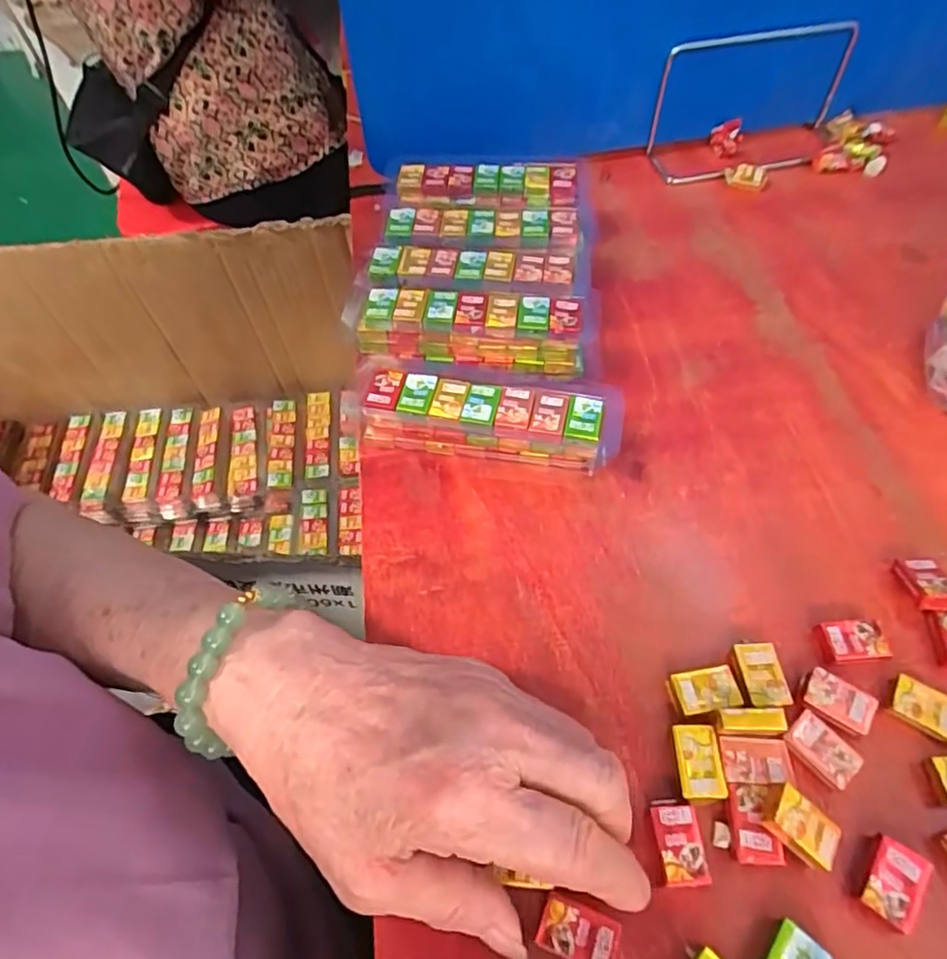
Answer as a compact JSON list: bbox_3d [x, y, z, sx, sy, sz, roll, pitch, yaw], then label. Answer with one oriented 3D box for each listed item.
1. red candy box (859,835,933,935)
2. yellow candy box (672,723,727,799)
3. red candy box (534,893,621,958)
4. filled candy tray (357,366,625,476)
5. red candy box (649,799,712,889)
[{"bbox_3d":[0.146,0.140,0.209,0.019,0.008,0.025,29,62,22],"label":"red candy box"},{"bbox_3d":[0.087,0.109,0.231,0.017,0.005,0.026,-1,55,3],"label":"yellow candy box"},{"bbox_3d":[0.036,0.154,0.204,0.026,0.007,0.016,16,57,14],"label":"red candy box"},{"bbox_3d":[0.008,-0.029,0.313,0.132,0.042,0.028,7,56,8],"label":"filled candy tray"},{"bbox_3d":[0.074,0.132,0.217,0.017,0.007,0.027,-7,55,-1],"label":"red candy box"}]

